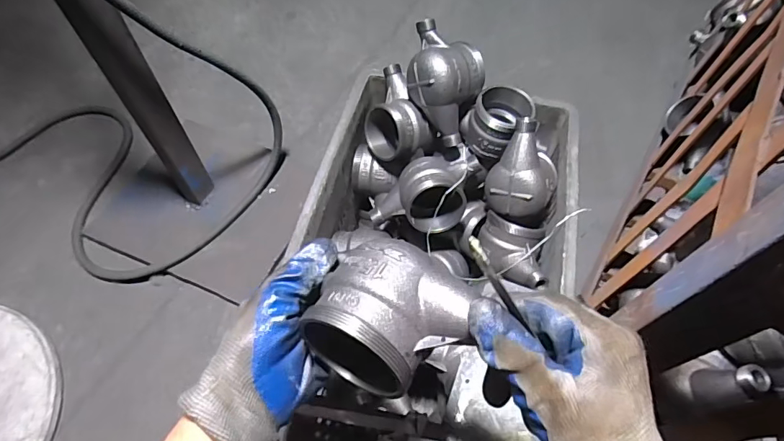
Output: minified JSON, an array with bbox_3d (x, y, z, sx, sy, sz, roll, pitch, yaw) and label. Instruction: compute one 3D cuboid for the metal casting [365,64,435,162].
[{"bbox_3d":[0.001,-0.143,0.664,0.083,0.074,0.113,-29,64,-15],"label":"metal casting"}]

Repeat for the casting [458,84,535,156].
[{"bbox_3d":[0.144,-0.134,0.644,0.080,0.074,0.079,36,67,19],"label":"casting"}]

